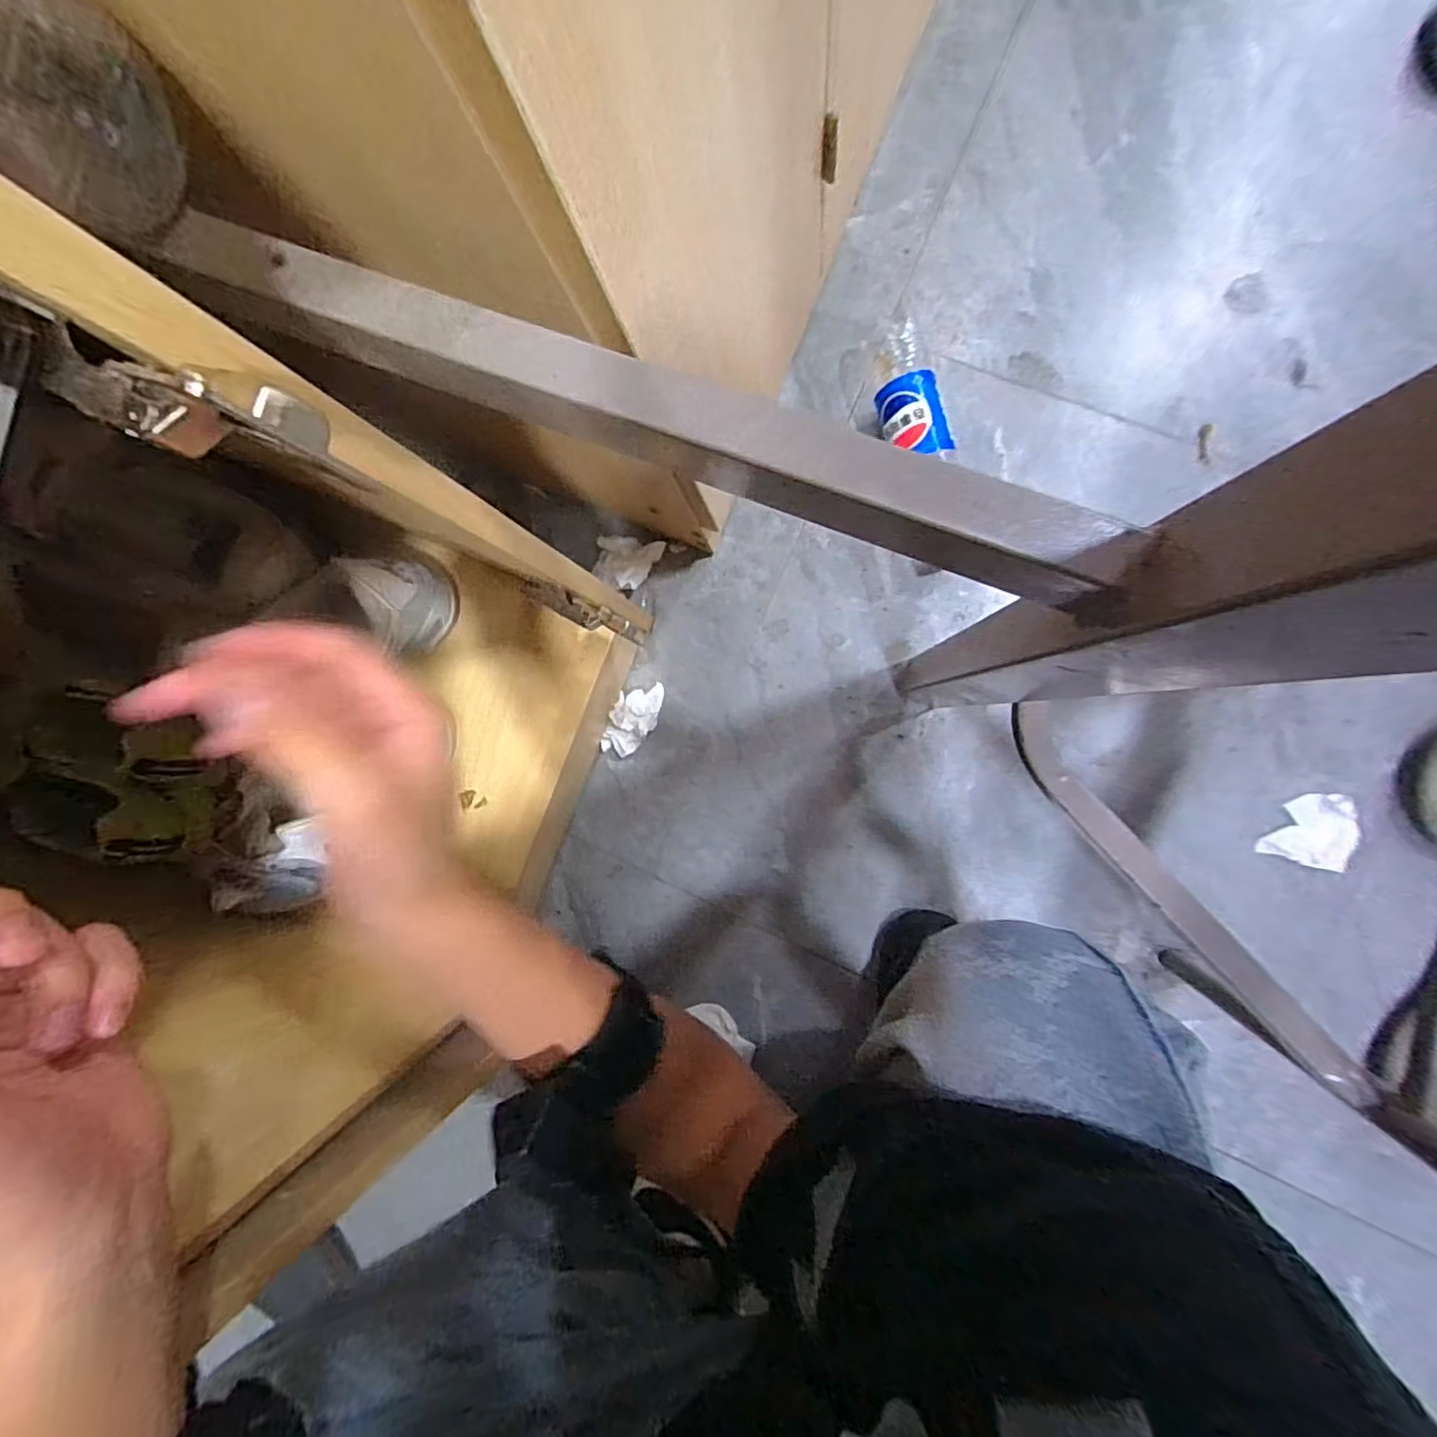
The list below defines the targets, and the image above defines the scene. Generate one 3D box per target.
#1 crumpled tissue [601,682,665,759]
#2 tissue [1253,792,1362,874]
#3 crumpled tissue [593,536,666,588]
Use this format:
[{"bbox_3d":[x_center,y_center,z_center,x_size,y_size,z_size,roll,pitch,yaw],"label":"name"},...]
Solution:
[{"bbox_3d":[-0.089,0.000,0.655,0.045,0.022,0.084,23,93,7],"label":"crumpled tissue"},{"bbox_3d":[0.544,0.100,0.574,0.067,0.024,0.071,21,93,7],"label":"tissue"},{"bbox_3d":[-0.095,-0.161,0.648,0.067,0.036,0.055,13,92,8],"label":"crumpled tissue"}]

